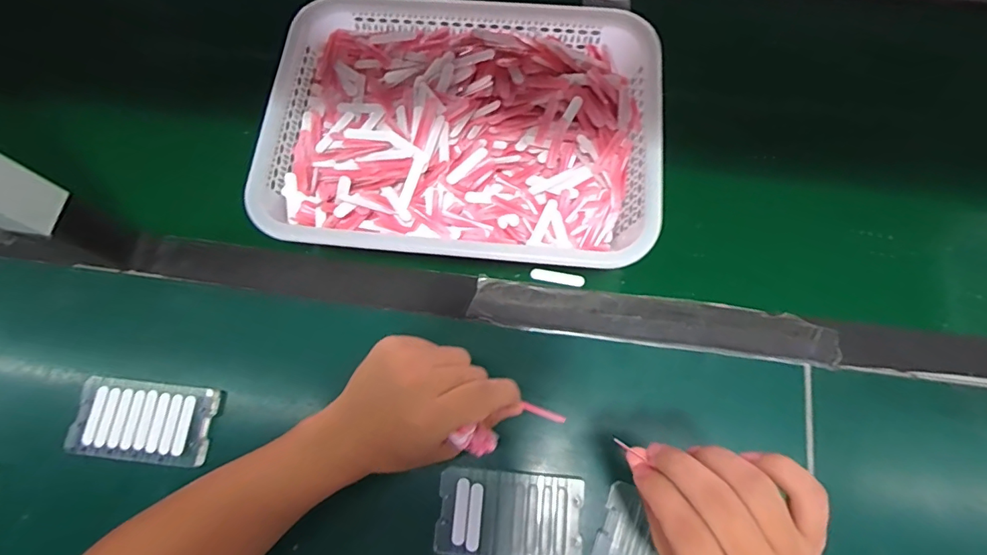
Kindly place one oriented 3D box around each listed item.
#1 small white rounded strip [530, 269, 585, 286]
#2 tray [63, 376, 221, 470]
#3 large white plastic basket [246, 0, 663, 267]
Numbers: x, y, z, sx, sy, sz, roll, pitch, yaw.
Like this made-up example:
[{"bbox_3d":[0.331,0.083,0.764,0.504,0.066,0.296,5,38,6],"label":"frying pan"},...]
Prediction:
[{"bbox_3d":[0.063,0.000,0.494,0.052,0.007,0.012,8,73,4],"label":"small white rounded strip"},{"bbox_3d":[-0.314,0.130,0.453,0.118,0.019,0.067,5,73,3],"label":"tray"},{"bbox_3d":[-0.028,-0.137,0.493,0.352,0.078,0.262,4,73,3],"label":"large white plastic basket"}]

